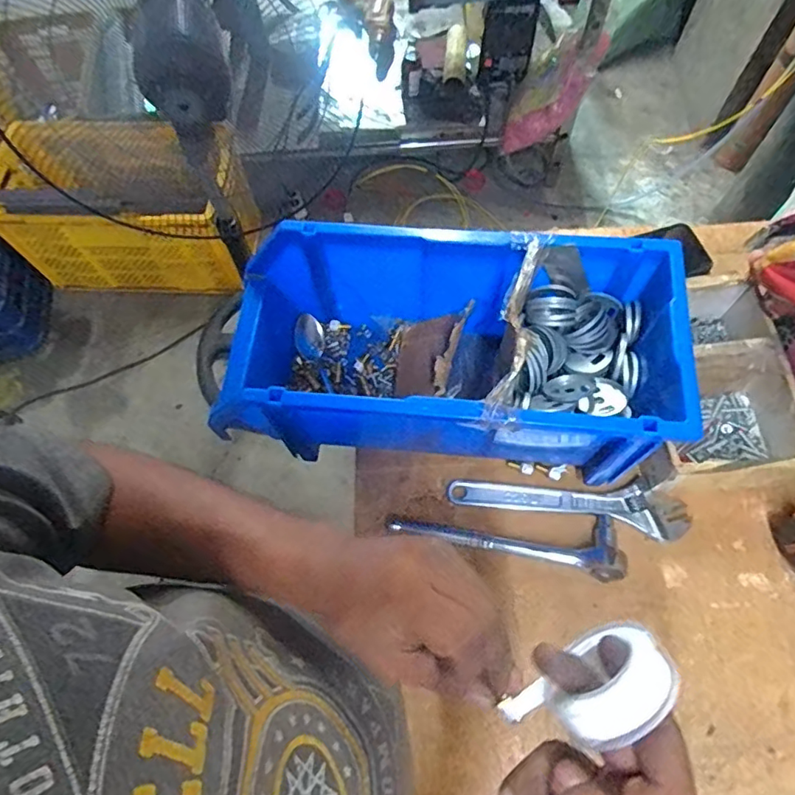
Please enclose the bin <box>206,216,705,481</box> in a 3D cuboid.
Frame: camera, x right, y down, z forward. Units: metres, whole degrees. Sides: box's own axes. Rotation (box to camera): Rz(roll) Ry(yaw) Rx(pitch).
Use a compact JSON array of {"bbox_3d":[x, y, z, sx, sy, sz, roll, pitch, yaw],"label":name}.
[{"bbox_3d":[0.048,-0.045,0.583,0.430,0.170,0.203,4,67,5],"label":"bin"}]

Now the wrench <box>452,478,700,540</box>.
[{"bbox_3d":[0.188,0.109,0.606,0.255,0.016,0.054,9,68,7],"label":"wrench"}]

